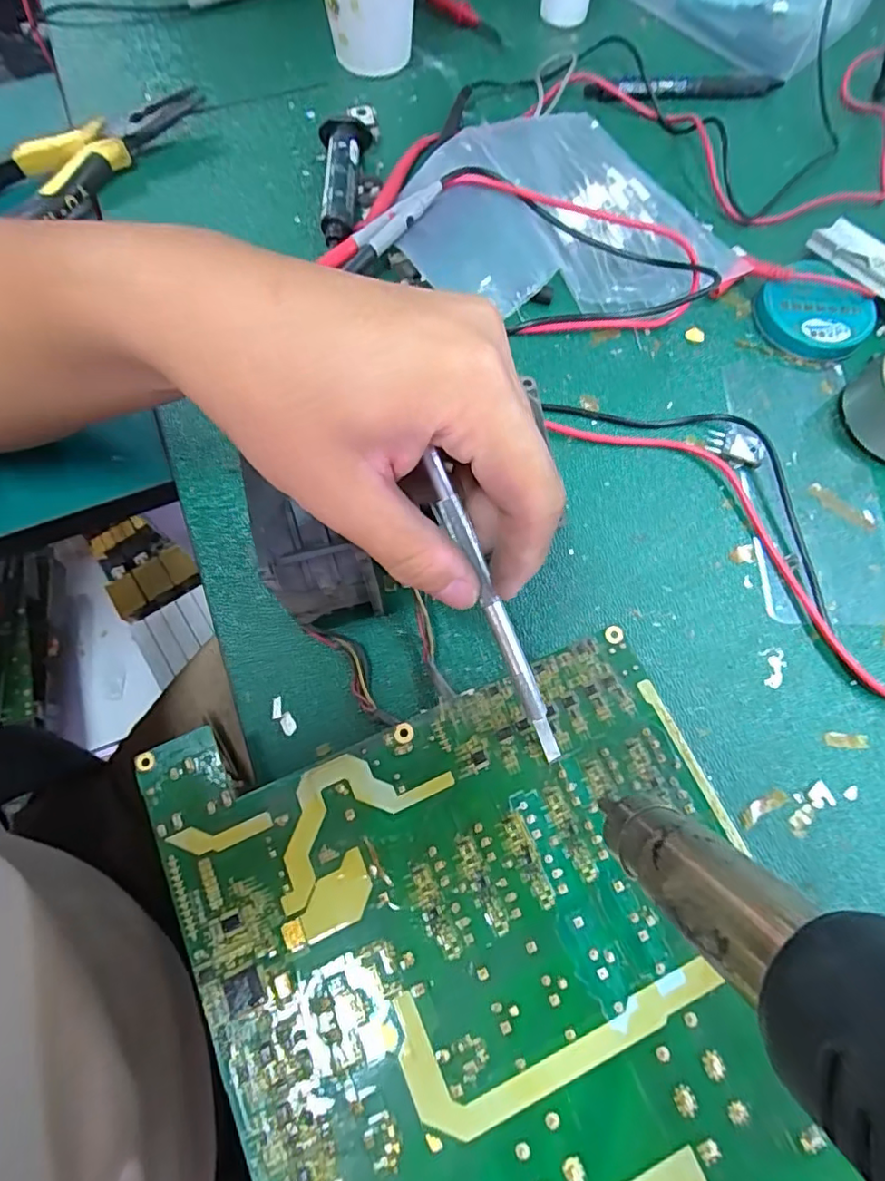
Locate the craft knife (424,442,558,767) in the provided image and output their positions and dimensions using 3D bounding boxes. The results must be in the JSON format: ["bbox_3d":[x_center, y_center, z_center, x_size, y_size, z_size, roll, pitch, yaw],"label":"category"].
[{"bbox_3d":[0.020,0.011,0.199,0.008,0.010,0.121,-26,105,-9],"label":"craft knife"}]

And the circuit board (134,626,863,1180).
[{"bbox_3d":[0.028,0.147,0.189,0.191,0.009,0.253,-23,75,-8],"label":"circuit board"}]

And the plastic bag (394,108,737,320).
[{"bbox_3d":[0.071,-0.234,0.337,0.186,0.032,0.160,-6,73,-3],"label":"plastic bag"}]

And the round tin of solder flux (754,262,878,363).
[{"bbox_3d":[0.216,-0.161,0.326,0.050,0.015,0.062,-42,78,-13],"label":"round tin of solder flux"}]

